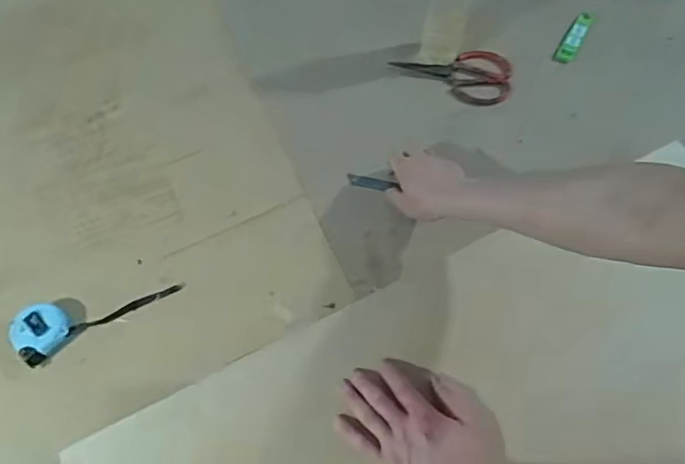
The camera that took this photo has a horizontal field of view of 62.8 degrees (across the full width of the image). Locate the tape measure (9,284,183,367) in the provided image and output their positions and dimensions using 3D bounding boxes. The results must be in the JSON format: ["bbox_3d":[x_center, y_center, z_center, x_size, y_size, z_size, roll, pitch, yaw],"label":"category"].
[{"bbox_3d":[-0.319,0.097,0.722,0.202,0.032,0.068,-27,67,-10],"label":"tape measure"}]

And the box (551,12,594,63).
[{"bbox_3d":[0.364,-0.305,0.882,0.032,0.009,0.089,30,88,4],"label":"box"}]

